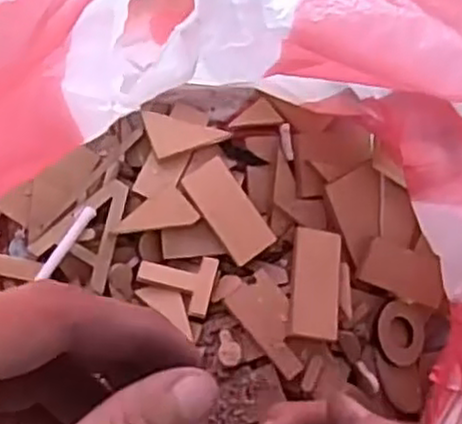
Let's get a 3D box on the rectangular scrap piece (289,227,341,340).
[{"bbox_3d":[0.033,0.027,0.285,0.019,0.005,0.042,8,68,-6],"label":"rectangular scrap piece"}]

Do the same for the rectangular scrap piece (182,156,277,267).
[{"bbox_3d":[-0.001,0.000,0.287,0.019,0.004,0.040,-34,90,-16],"label":"rectangular scrap piece"}]

